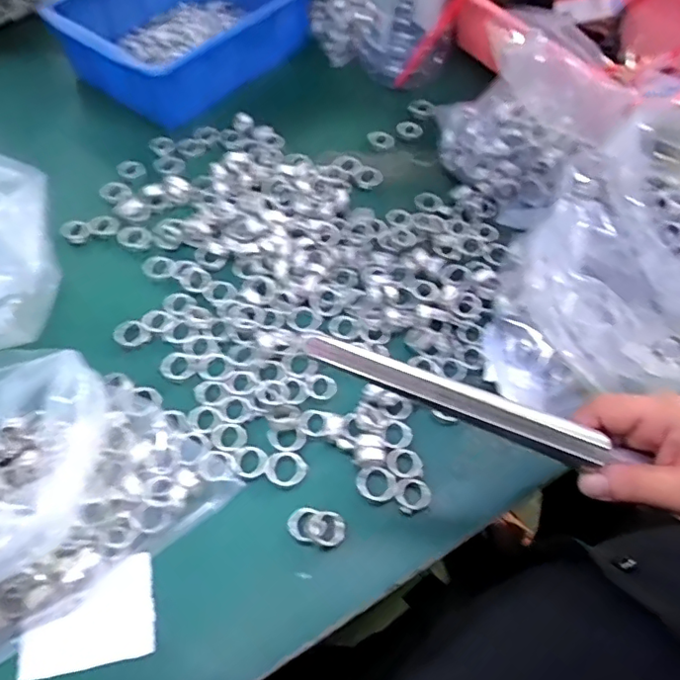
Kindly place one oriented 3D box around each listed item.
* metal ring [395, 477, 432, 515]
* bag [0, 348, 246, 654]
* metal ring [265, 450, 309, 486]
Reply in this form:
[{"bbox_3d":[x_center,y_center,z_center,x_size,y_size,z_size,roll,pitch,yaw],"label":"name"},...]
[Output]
[{"bbox_3d":[0.048,0.103,0.367,0.022,0.007,0.022,2,57,-3],"label":"metal ring"},{"bbox_3d":[-0.182,0.069,0.338,0.174,0.073,0.156,-31,64,-22],"label":"bag"},{"bbox_3d":[-0.037,0.087,0.374,0.027,0.006,0.024,32,63,7],"label":"metal ring"}]

